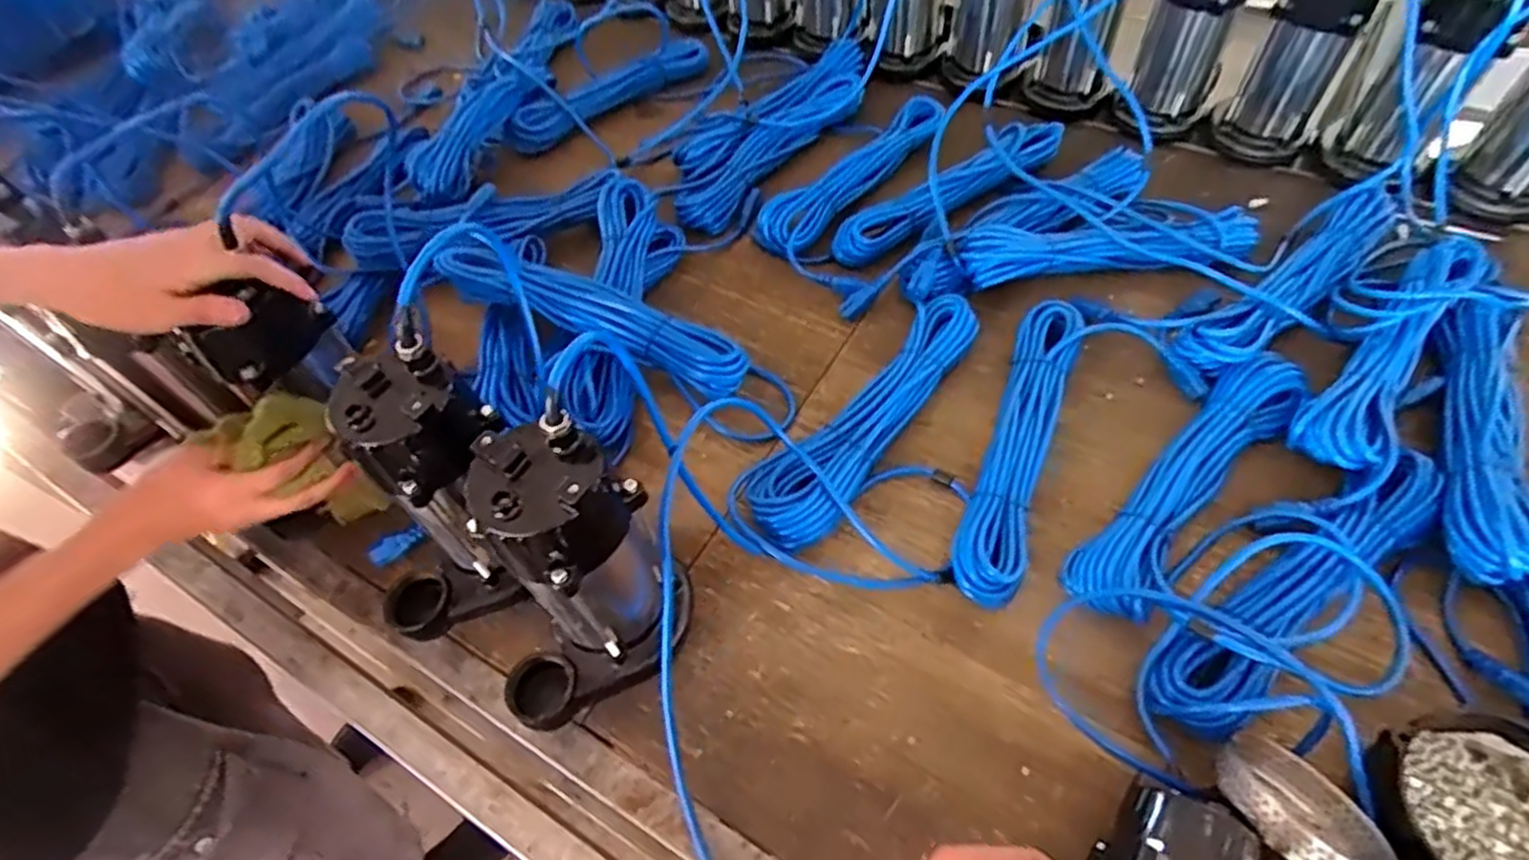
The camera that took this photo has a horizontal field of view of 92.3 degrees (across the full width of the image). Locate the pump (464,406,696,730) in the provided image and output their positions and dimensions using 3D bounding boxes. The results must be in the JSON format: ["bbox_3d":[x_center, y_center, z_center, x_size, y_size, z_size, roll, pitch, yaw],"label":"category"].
[{"bbox_3d":[-0.143,0.107,0.523,0.158,0.226,0.106,-26,57,-13],"label":"pump"}]

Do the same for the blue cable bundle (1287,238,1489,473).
[{"bbox_3d":[0.620,-0.086,0.719,0.080,0.033,0.338,34,64,25],"label":"blue cable bundle"}]

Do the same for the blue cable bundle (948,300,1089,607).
[{"bbox_3d":[0.253,0.007,0.717,0.067,0.045,0.351,18,59,16],"label":"blue cable bundle"}]

